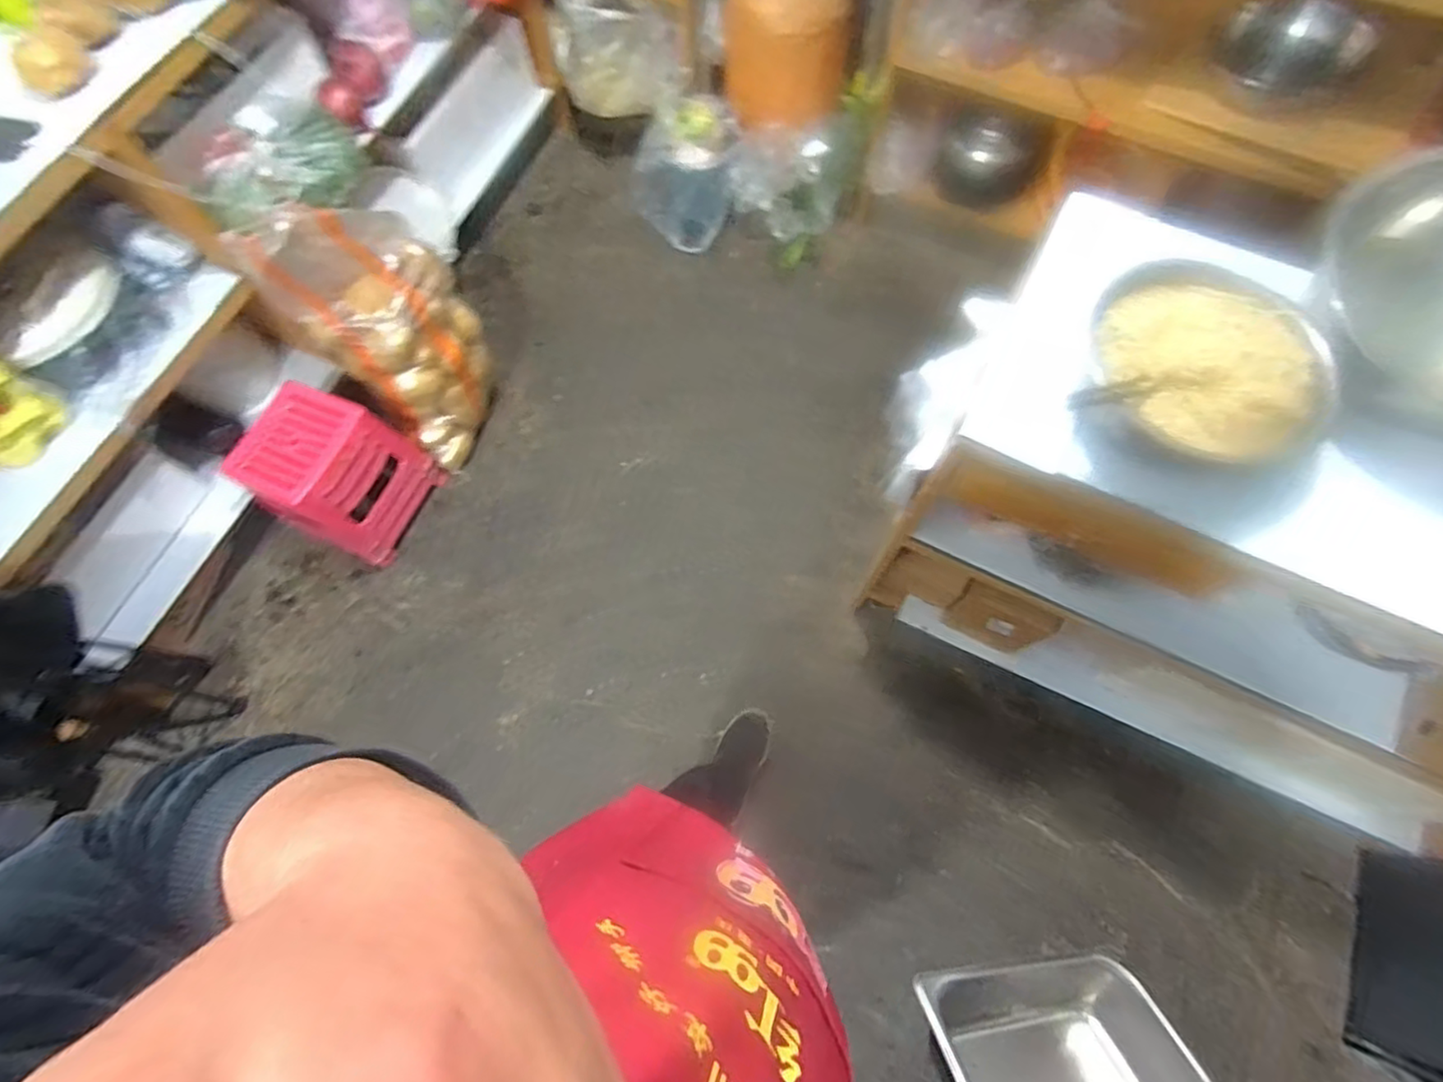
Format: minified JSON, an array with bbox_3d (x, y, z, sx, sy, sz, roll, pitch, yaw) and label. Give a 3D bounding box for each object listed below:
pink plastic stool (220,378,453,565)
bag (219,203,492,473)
[{"bbox_3d":[-0.863,-0.152,1.461,0.259,0.322,0.284,25,74,11],"label":"pink plastic stool"},{"bbox_3d":[-0.742,-0.497,1.459,0.366,0.556,0.343,35,76,13],"label":"bag"}]

